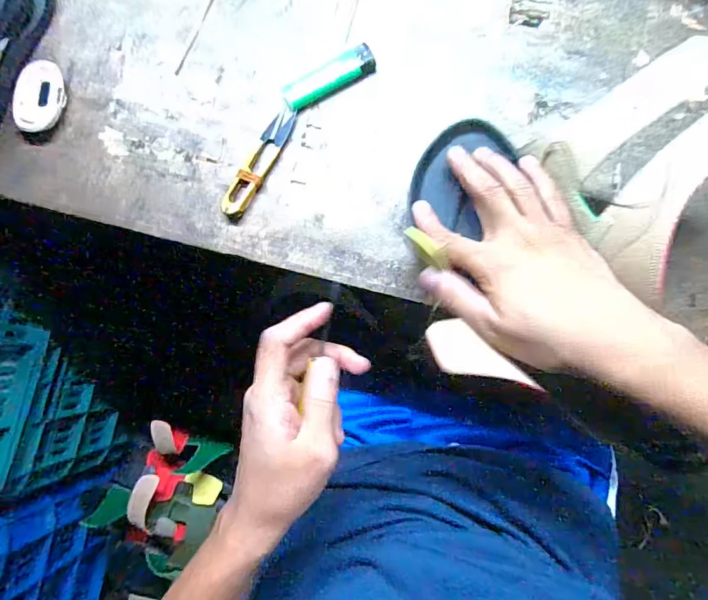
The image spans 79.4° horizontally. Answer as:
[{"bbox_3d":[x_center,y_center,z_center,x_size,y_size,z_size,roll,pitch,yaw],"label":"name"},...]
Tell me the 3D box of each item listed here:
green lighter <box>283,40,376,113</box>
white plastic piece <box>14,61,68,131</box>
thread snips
[{"bbox_3d":[-0.021,-0.187,0.359,0.079,0.012,0.022,-26,83,2],"label":"green lighter"},{"bbox_3d":[-0.276,-0.179,0.377,0.037,0.015,0.065,7,85,6],"label":"white plastic piece"},{"bbox_3d":[-0.080,-0.115,0.354,0.021,0.011,0.102,27,87,7],"label":"thread snips"}]

